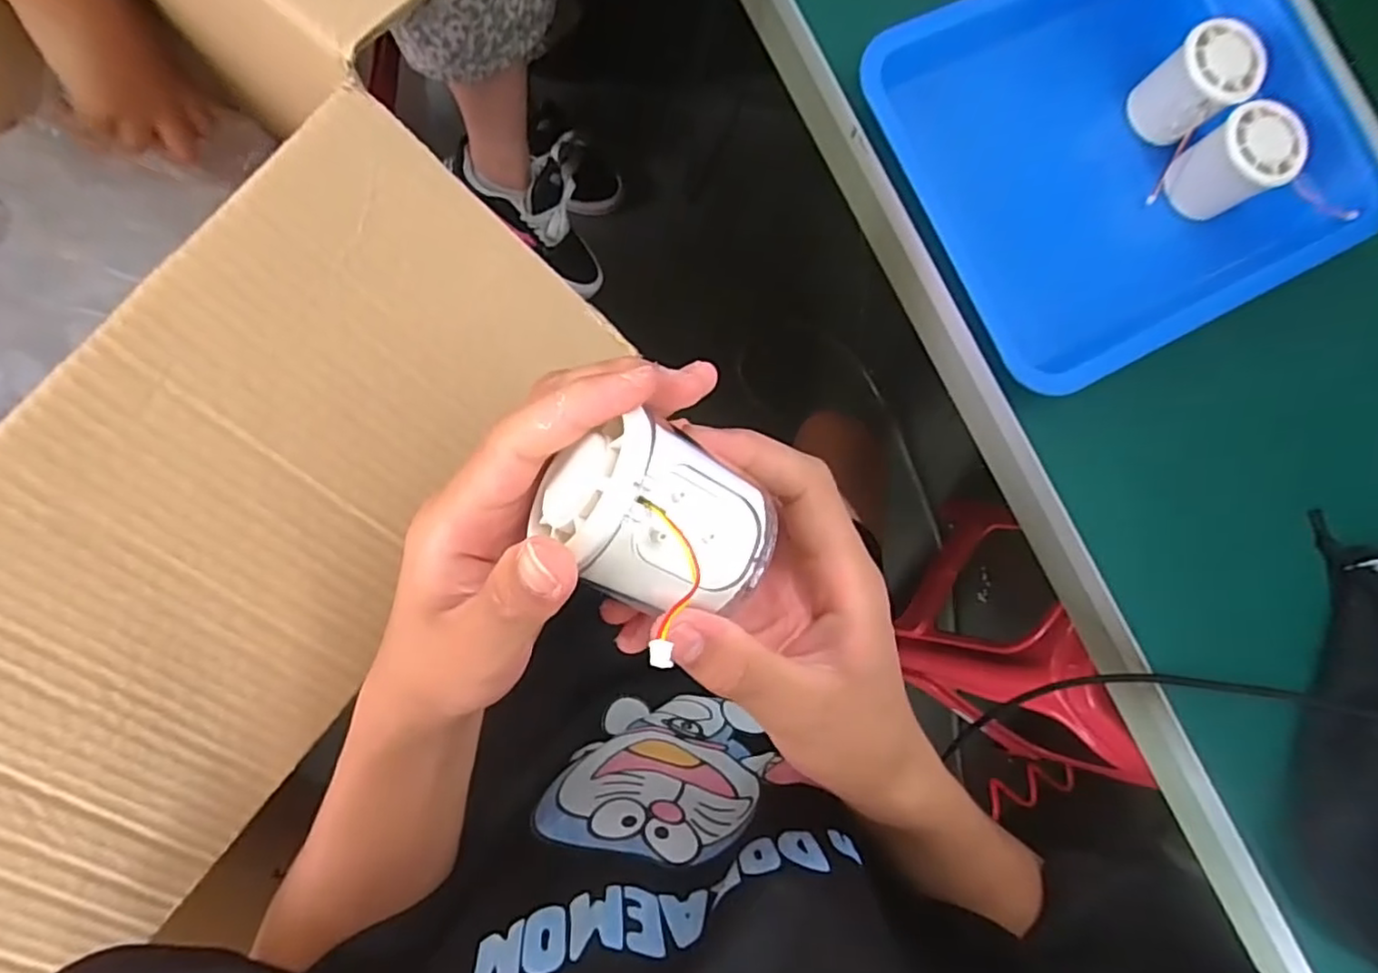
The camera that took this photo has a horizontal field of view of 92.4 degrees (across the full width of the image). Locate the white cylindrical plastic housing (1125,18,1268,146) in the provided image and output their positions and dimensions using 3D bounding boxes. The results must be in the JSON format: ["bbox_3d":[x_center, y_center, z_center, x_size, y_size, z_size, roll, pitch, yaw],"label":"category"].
[{"bbox_3d":[0.356,-0.283,0.461,0.051,0.050,0.057,-38,89,-10],"label":"white cylindrical plastic housing"}]

